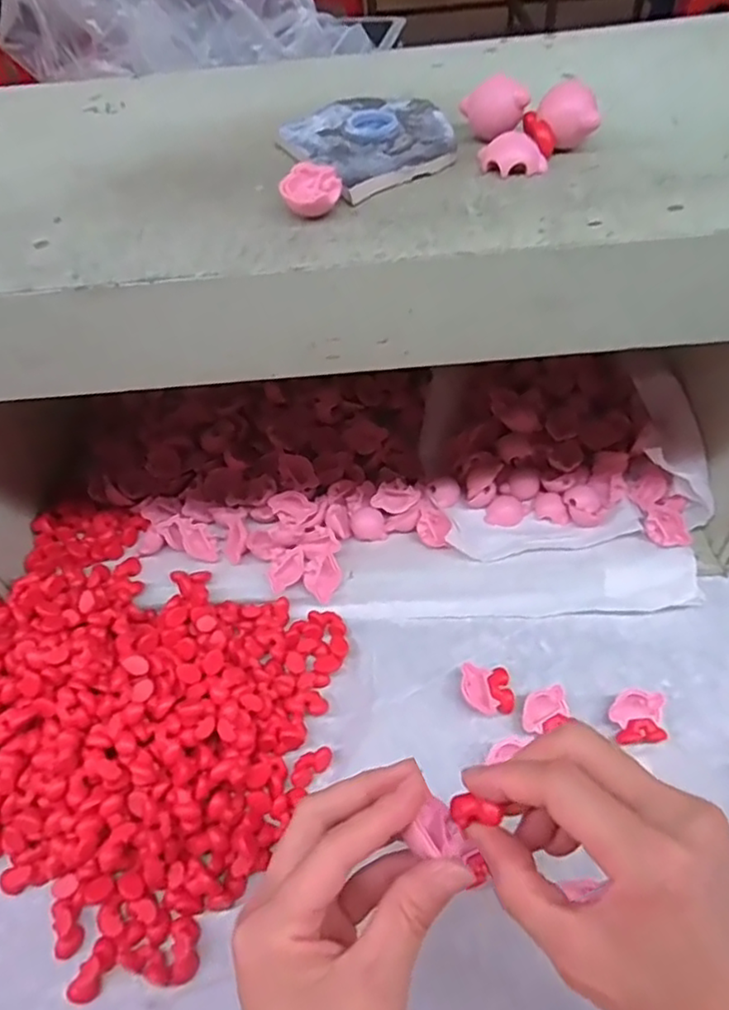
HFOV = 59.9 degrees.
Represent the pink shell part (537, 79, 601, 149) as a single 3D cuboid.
[{"bbox_3d":[0.103,-0.198,0.319,0.029,0.022,0.029,7,52,10],"label":"pink shell part"}]

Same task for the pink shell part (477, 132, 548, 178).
[{"bbox_3d":[0.074,-0.176,0.316,0.033,0.013,0.022,7,52,10],"label":"pink shell part"}]

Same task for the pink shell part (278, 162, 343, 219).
[{"bbox_3d":[-0.025,-0.149,0.301,0.028,0.015,0.031,-5,50,1],"label":"pink shell part"}]

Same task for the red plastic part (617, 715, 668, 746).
[{"bbox_3d":[0.182,0.150,0.417,0.029,0.017,0.015,-6,50,1],"label":"red plastic part"}]

